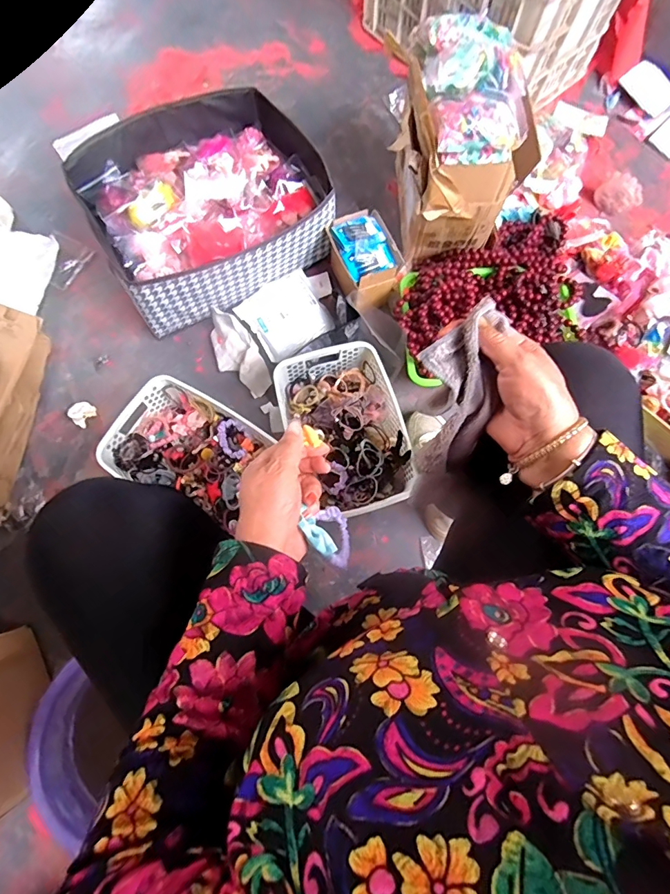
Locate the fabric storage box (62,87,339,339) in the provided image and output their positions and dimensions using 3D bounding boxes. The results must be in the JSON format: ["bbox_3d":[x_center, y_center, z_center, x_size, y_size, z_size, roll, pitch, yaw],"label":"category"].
[{"bbox_3d":[-0.241,-0.463,0.853,0.411,0.136,0.365,-29,78,-7],"label":"fabric storage box"}]

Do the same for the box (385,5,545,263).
[{"bbox_3d":[0.210,-0.543,0.803,0.191,0.291,0.270,-11,76,-3],"label":"box"}]

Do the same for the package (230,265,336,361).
[{"bbox_3d":[-0.093,-0.263,0.879,0.160,0.028,0.147,-36,79,-9],"label":"package"}]

